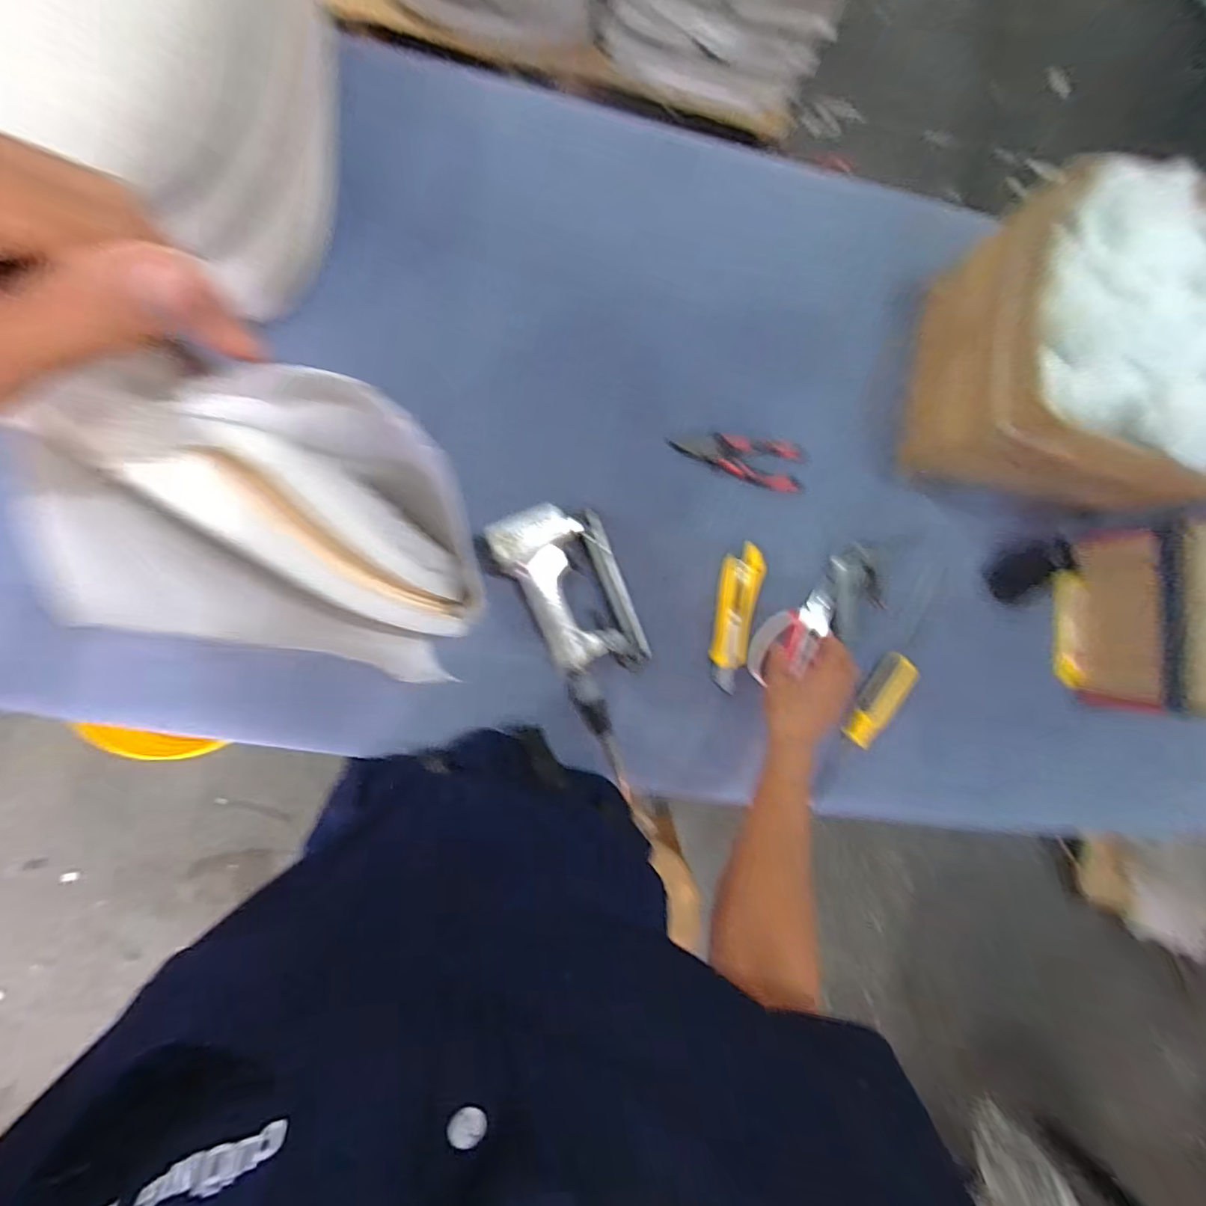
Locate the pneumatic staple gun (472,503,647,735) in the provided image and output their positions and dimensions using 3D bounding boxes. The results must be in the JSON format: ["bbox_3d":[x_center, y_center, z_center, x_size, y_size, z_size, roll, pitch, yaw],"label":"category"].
[{"bbox_3d":[-0.015,0.018,0.613,0.123,0.040,0.242,-29,94,-8],"label":"pneumatic staple gun"}]

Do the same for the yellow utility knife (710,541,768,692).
[{"bbox_3d":[0.152,0.018,0.642,0.047,0.025,0.164,8,88,-9],"label":"yellow utility knife"}]

